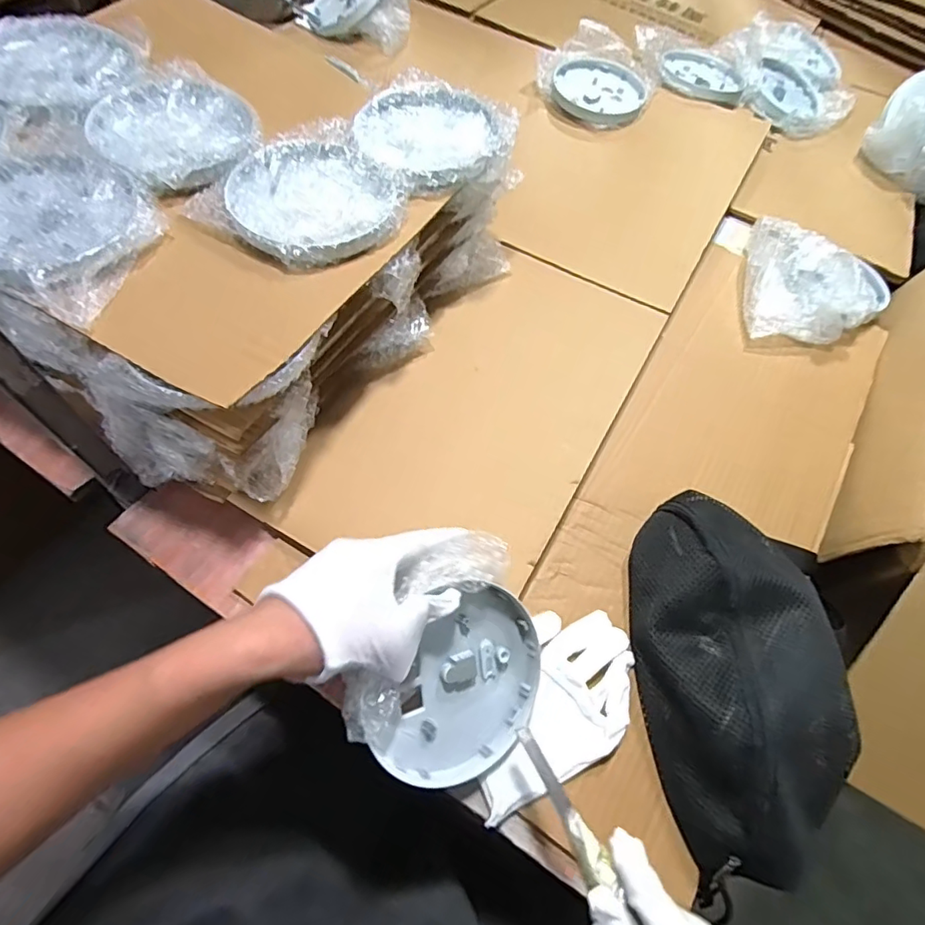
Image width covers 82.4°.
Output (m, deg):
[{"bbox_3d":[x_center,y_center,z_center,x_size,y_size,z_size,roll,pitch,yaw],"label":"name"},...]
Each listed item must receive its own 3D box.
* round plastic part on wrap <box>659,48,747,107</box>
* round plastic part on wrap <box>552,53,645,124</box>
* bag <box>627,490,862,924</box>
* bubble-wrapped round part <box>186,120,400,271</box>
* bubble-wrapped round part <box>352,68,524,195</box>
[{"bbox_3d":[0.374,-0.610,0.831,0.132,0.022,0.115,18,62,2],"label":"round plastic part on wrap"},{"bbox_3d":[0.196,-0.541,0.769,0.125,0.031,0.108,39,67,16],"label":"round plastic part on wrap"},{"bbox_3d":[0.219,0.154,0.406,0.147,0.064,0.284,3,62,-5],"label":"bag"},{"bbox_3d":[-0.124,-0.224,0.445,0.140,0.020,0.158,37,64,12],"label":"bubble-wrapped round part"},{"bbox_3d":[-0.028,-0.318,0.499,0.141,0.025,0.152,3,62,-6],"label":"bubble-wrapped round part"}]

